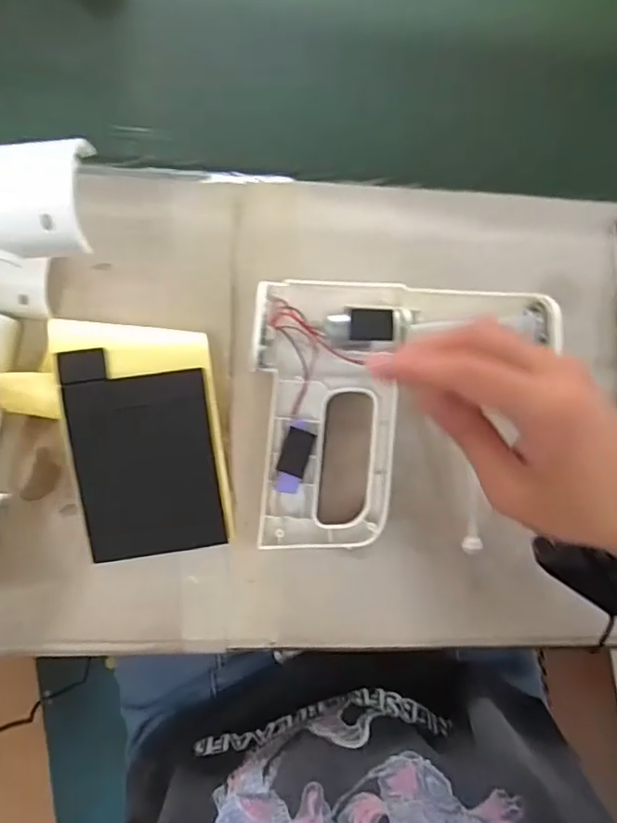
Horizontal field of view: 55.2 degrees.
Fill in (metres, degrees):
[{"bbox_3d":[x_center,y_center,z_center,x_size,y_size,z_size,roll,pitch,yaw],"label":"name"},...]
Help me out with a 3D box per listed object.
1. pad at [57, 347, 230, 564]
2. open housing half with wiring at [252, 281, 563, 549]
[{"bbox_3d":[-0.108,0.028,0.392,0.087,0.006,0.139,-8,98,-12],"label":"pad"},{"bbox_3d":[0.066,0.001,0.410,0.204,0.051,0.181,1,82,-6],"label":"open housing half with wiring"}]

